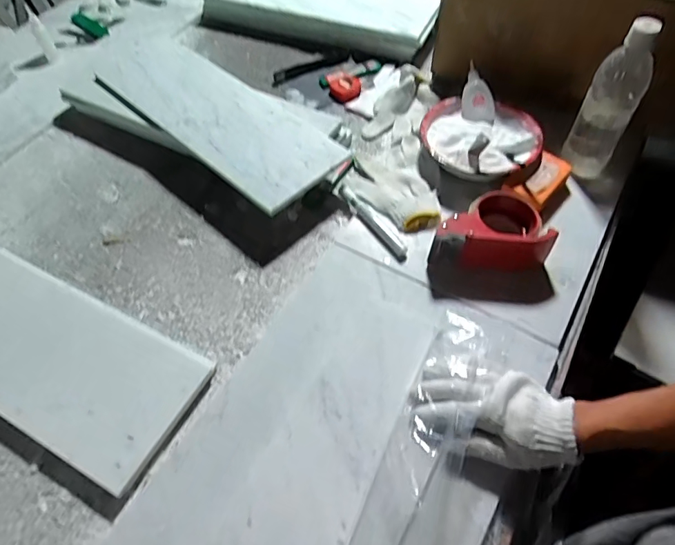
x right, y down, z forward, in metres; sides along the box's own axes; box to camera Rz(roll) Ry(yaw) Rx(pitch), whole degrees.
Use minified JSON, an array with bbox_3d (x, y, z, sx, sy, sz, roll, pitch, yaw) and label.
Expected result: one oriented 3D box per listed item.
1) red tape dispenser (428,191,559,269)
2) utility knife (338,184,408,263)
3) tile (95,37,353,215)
[{"bbox_3d":[0.194,-0.061,0.620,0.140,0.057,0.095,4,55,7],"label":"red tape dispenser"},{"bbox_3d":[0.045,-0.072,0.674,0.022,0.007,0.150,-31,58,-16],"label":"utility knife"},{"bbox_3d":[-0.206,-0.264,0.763,0.156,0.018,0.488,-40,64,-20],"label":"tile"}]

